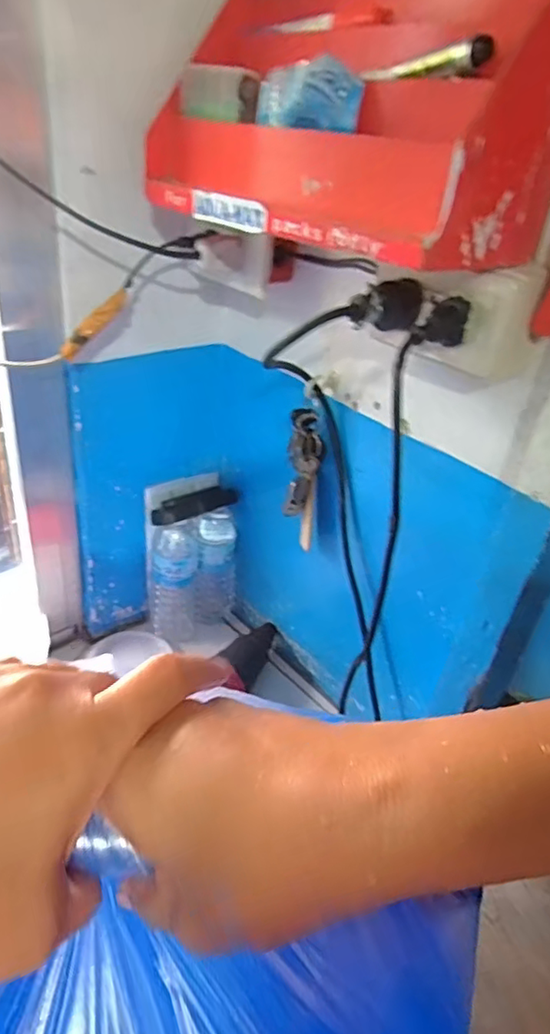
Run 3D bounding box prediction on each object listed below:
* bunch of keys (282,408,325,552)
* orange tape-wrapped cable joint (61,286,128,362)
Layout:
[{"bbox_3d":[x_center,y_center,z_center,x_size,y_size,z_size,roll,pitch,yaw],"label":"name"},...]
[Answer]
[{"bbox_3d":[0.029,-0.039,0.643,0.038,0.154,0.025,9,33,2],"label":"bunch of keys"},{"bbox_3d":[-0.171,-0.184,0.563,0.086,0.013,0.013,-48,52,-6],"label":"orange tape-wrapped cable joint"}]

